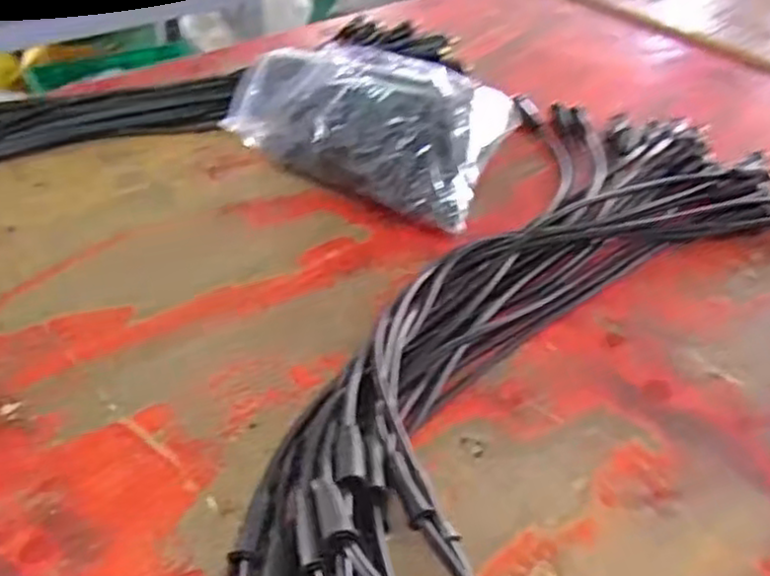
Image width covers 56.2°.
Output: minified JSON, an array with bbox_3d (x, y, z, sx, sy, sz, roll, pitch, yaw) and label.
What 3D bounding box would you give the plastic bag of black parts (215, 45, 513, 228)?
[{"bbox_3d":[-0.018,-0.222,0.966,0.333,0.111,0.239,17,41,12],"label":"plastic bag of black parts"}]

